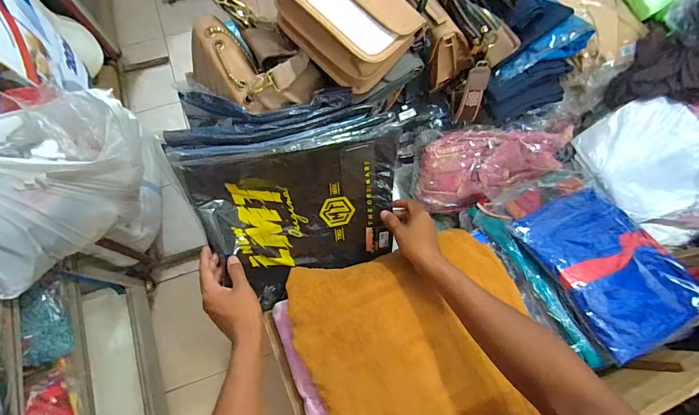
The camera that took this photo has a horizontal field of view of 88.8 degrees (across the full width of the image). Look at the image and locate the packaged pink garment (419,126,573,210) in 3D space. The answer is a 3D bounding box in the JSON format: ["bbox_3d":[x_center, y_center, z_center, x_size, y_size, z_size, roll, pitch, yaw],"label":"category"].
[{"bbox_3d":[0.309,-0.085,0.776,0.314,0.187,0.053,-10,39,-6],"label":"packaged pink garment"}]

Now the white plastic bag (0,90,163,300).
[{"bbox_3d":[-0.642,-0.047,0.721,0.230,0.395,0.376,24,41,27],"label":"white plastic bag"}]

